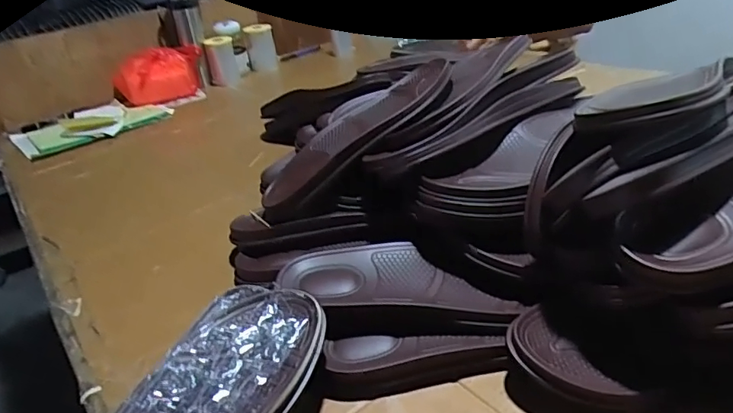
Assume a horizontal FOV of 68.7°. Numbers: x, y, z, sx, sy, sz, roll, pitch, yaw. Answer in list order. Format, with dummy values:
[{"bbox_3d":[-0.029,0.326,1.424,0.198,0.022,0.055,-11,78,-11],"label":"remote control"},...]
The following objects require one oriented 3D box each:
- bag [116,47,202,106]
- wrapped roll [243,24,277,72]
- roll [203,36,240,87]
[{"bbox_3d":[-0.468,-0.296,1.225,0.200,0.104,0.070,-22,32,-24],"label":"bag"},{"bbox_3d":[-0.264,-0.400,1.352,0.069,0.106,0.059,-10,29,-4],"label":"wrapped roll"},{"bbox_3d":[-0.345,-0.343,1.271,0.068,0.108,0.061,-15,30,-13],"label":"roll"}]

